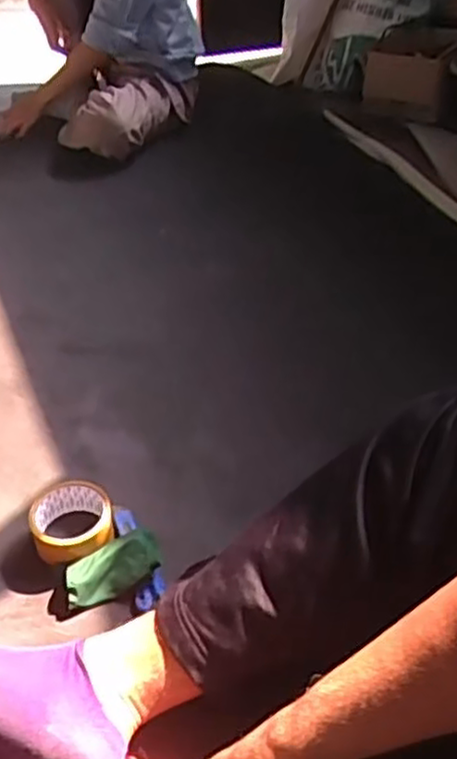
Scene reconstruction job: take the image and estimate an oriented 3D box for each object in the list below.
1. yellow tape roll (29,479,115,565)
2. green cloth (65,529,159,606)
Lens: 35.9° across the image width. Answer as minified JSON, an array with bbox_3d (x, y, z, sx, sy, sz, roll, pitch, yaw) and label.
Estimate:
[{"bbox_3d":[-0.176,0.161,0.797,0.088,0.044,0.088,-1,40,1],"label":"yellow tape roll"},{"bbox_3d":[-0.123,0.205,0.761,0.104,0.033,0.058,-26,46,-26],"label":"green cloth"}]

